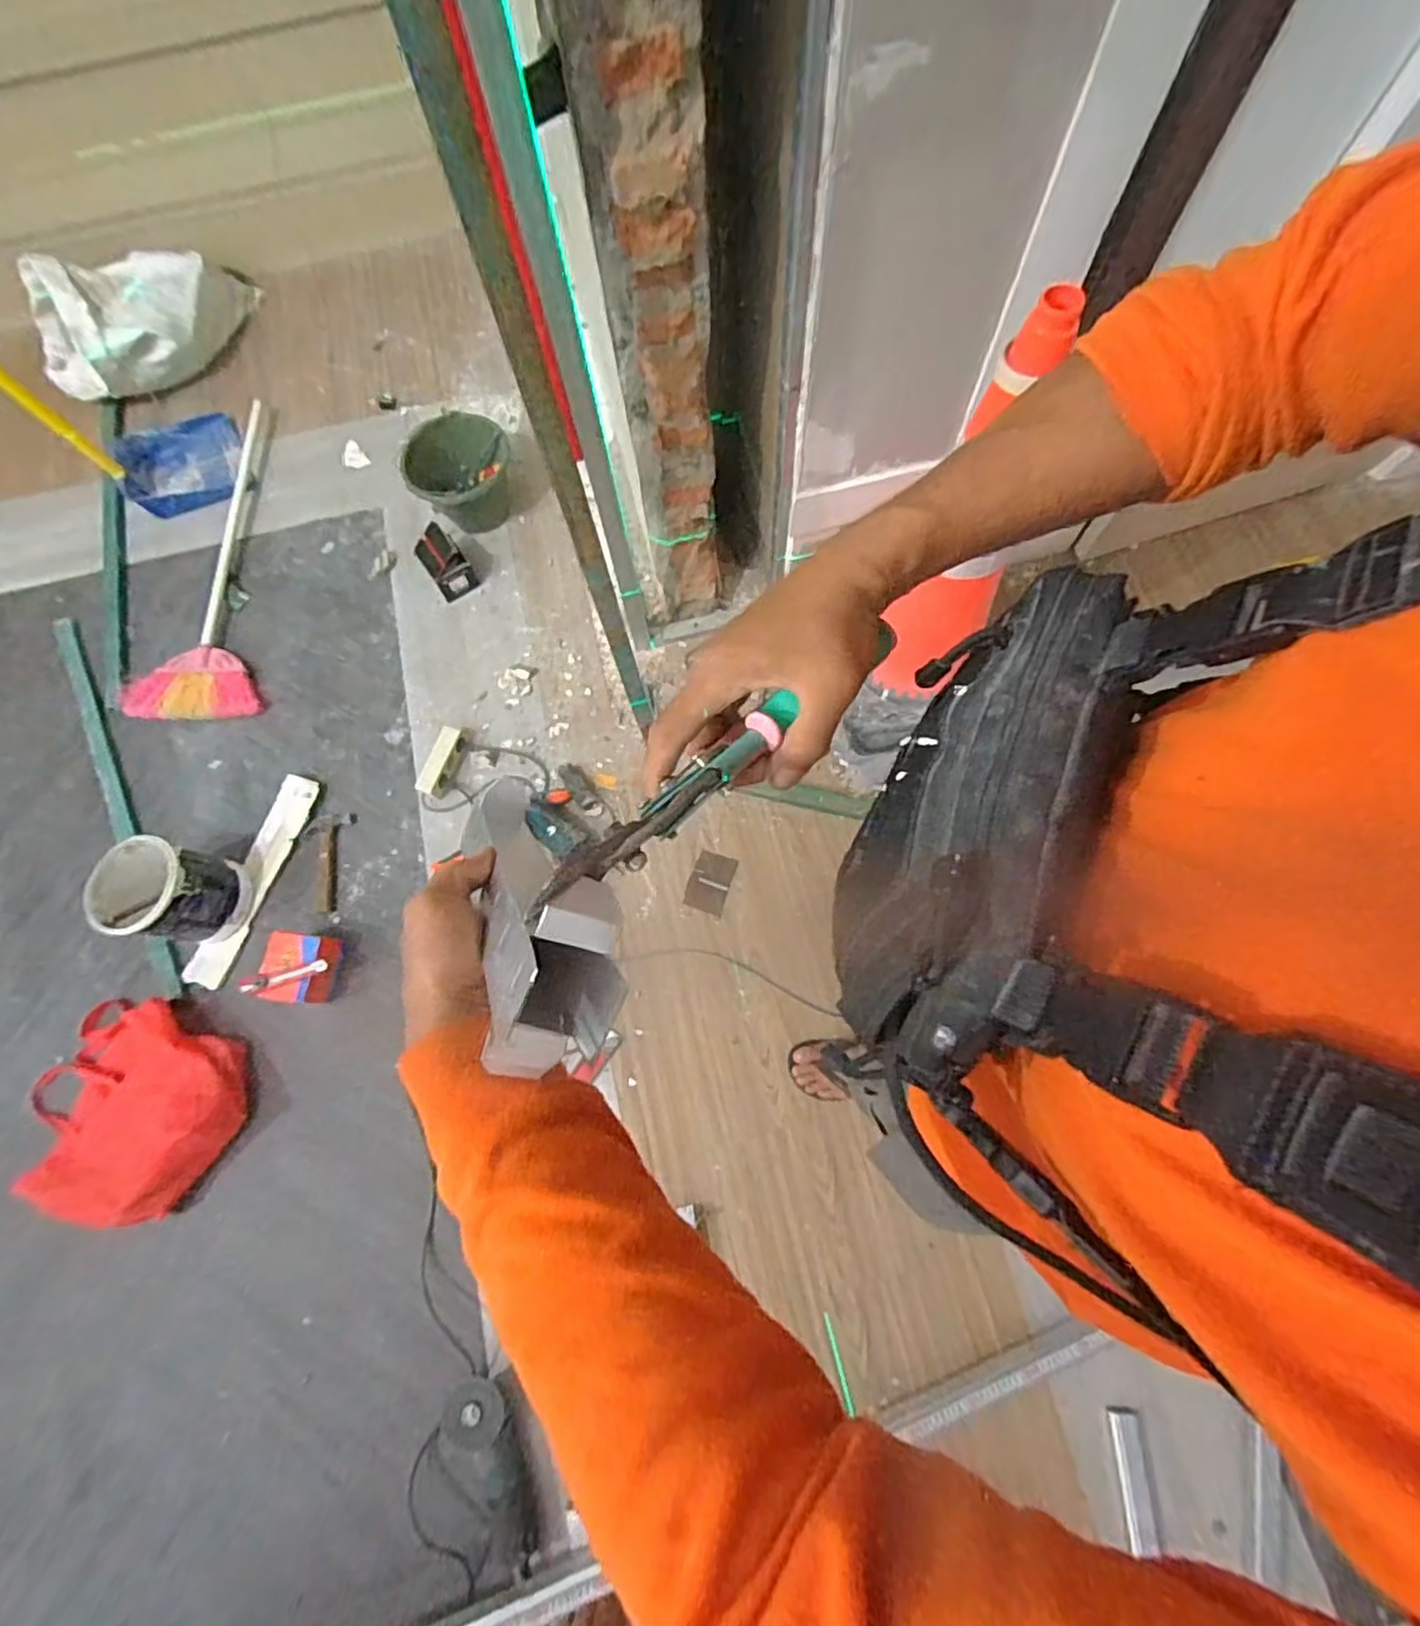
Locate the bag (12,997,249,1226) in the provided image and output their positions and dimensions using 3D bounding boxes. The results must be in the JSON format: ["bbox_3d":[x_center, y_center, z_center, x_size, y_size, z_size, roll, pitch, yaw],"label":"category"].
[{"bbox_3d":[-1.110,0.562,1.308,0.421,0.141,0.383,-2,76,1],"label":"bag"}]

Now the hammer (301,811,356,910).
[{"bbox_3d":[-0.820,0.099,1.443,0.102,0.026,0.209,4,76,3],"label":"hammer"}]

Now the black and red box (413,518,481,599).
[{"bbox_3d":[-0.625,-0.590,1.616,0.094,0.059,0.169,-34,75,-8],"label":"black and red box"}]

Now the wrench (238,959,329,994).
[{"bbox_3d":[-0.808,0.310,1.296,0.162,0.019,0.033,-13,72,-1],"label":"wrench"}]

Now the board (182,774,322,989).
[{"bbox_3d":[-0.948,0.134,1.428,0.083,0.027,0.455,17,77,6],"label":"board"}]

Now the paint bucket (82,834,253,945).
[{"bbox_3d":[-1.060,0.153,1.356,0.193,0.179,0.188,-1,72,3],"label":"paint bucket"}]

